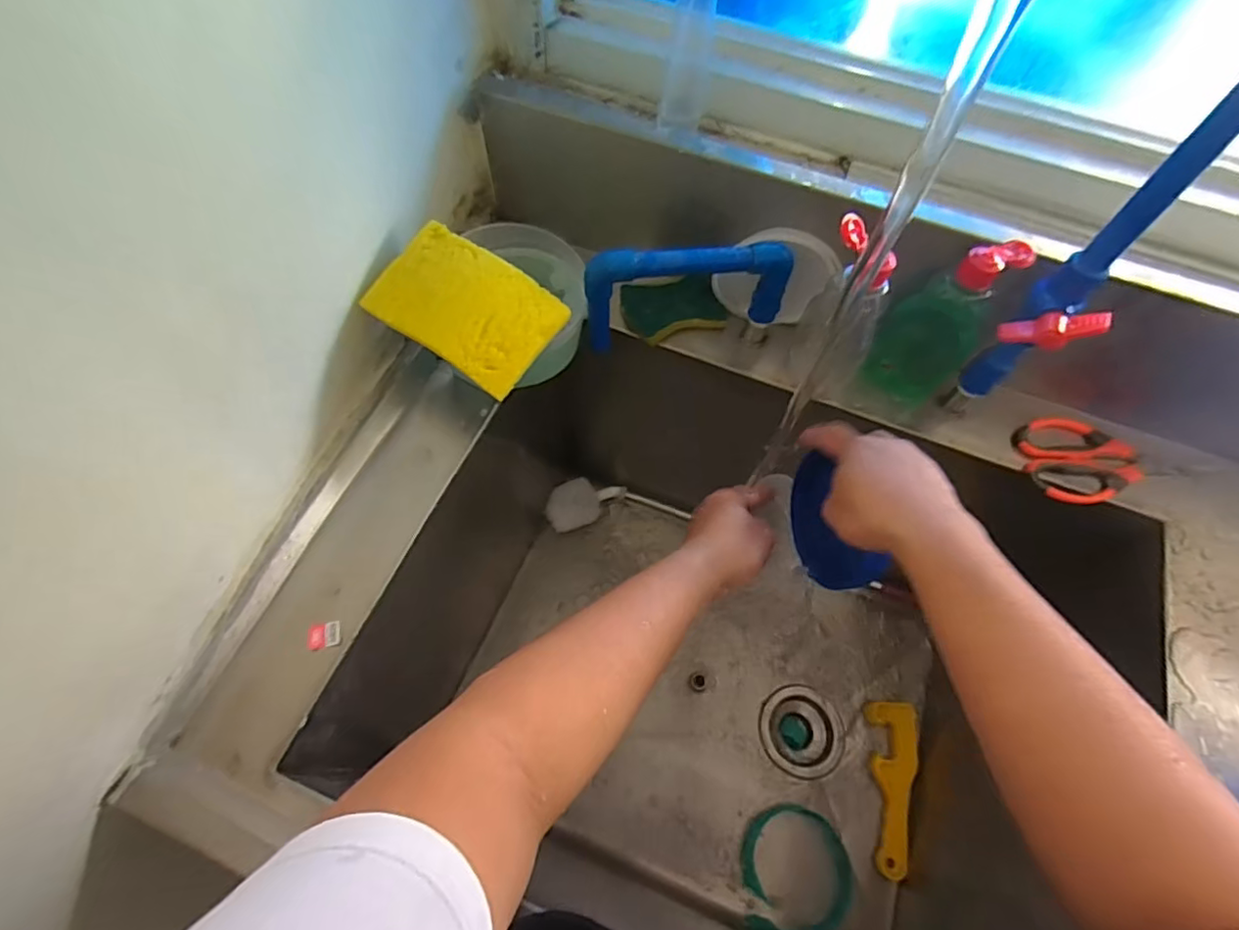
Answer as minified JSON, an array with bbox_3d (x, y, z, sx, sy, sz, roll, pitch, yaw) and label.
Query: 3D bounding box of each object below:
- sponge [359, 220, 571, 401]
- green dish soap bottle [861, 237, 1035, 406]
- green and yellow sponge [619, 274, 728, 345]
[{"bbox_3d":[-0.129,-0.132,0.482,0.140,0.038,0.096,30,66,11],"label":"sponge"},{"bbox_3d":[0.277,-0.125,0.513,0.073,0.158,0.054,29,66,11],"label":"green dish soap bottle"},{"bbox_3d":[0.055,-0.159,0.586,0.099,0.019,0.065,-12,65,-9],"label":"green and yellow sponge"}]

